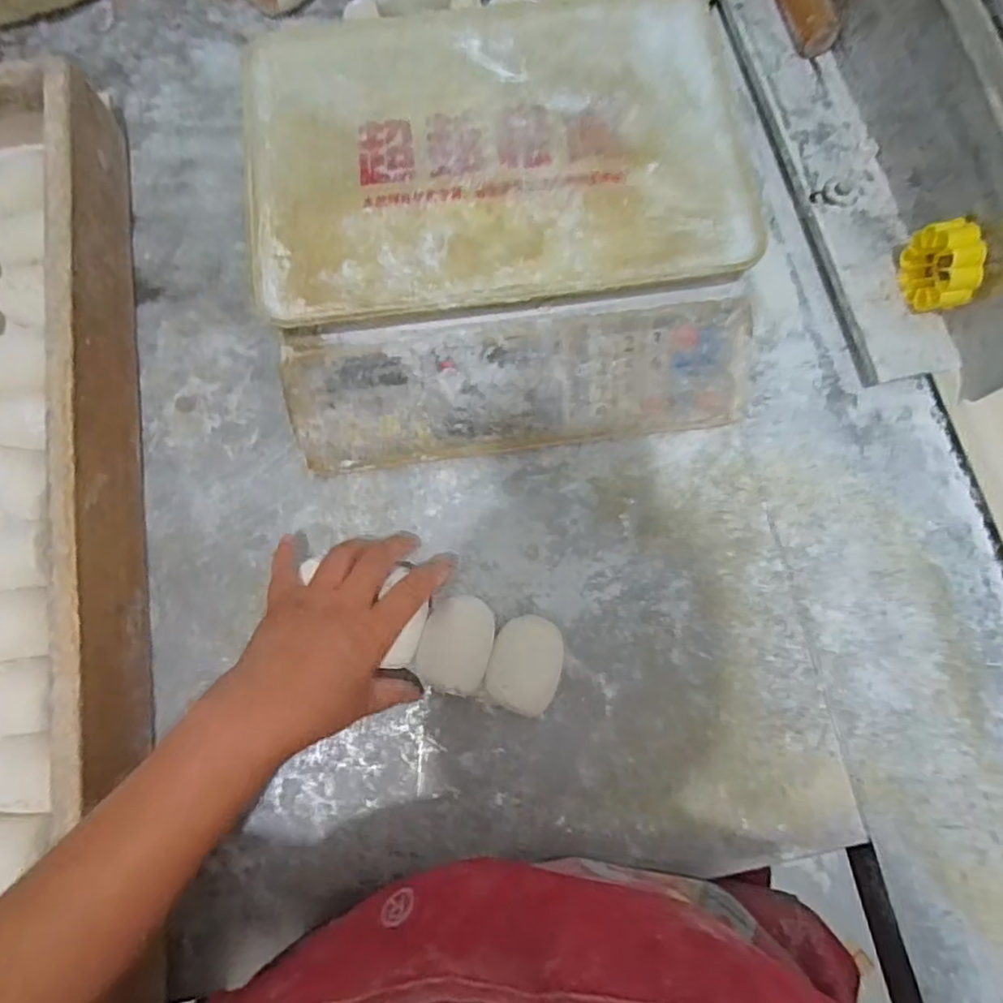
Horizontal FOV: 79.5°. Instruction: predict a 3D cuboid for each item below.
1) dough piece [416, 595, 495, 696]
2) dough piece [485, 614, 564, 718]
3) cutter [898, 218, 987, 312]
[{"bbox_3d":[-0.030,0.098,0.416,0.047,0.042,0.061,13,78,3],"label":"dough piece"},{"bbox_3d":[0.018,0.111,0.414,0.051,0.042,0.066,16,78,3],"label":"dough piece"},{"bbox_3d":[0.335,-0.178,0.458,0.025,0.061,0.060,-7,77,-2],"label":"cutter"}]

